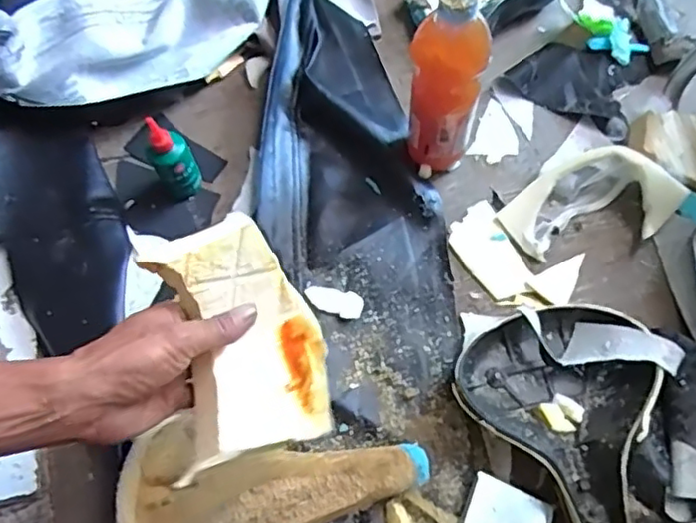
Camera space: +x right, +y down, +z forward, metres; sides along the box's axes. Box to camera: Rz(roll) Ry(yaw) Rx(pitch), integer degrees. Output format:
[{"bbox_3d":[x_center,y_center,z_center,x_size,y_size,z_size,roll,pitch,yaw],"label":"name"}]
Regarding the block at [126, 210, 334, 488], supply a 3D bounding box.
[{"bbox_3d":[-0.077,0.055,0.444,0.111,0.052,0.169,-13,68,-6],"label":"block"}]

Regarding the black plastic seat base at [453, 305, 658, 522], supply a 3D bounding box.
[{"bbox_3d":[0.207,0.126,0.579,0.166,0.059,0.198,-41,73,-16],"label":"black plastic seat base"}]

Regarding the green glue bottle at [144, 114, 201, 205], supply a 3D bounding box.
[{"bbox_3d":[-0.180,-0.103,0.654,0.041,0.105,0.033,-24,69,-10],"label":"green glue bottle"}]

